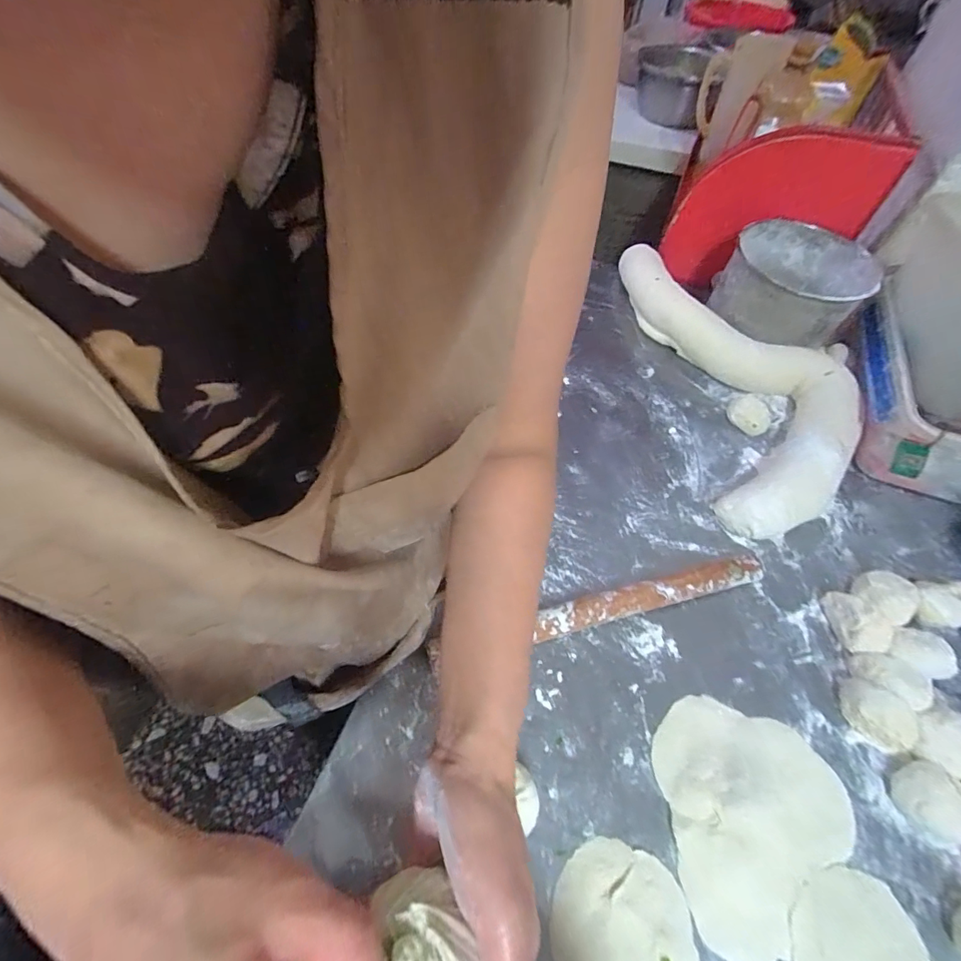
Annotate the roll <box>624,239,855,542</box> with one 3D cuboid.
[{"bbox_3d":[0.428,-0.189,0.714,0.276,0.088,0.556,-6,58,-7],"label":"roll"}]

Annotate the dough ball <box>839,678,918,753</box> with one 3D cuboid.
[{"bbox_3d":[0.412,0.243,0.462,0.050,0.032,0.062,12,57,5],"label":"dough ball"}]

